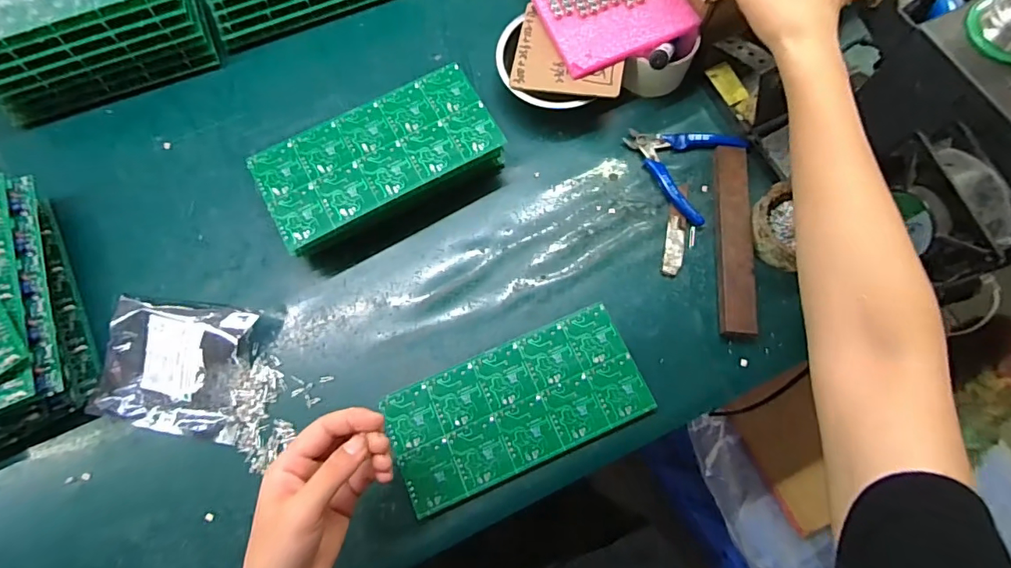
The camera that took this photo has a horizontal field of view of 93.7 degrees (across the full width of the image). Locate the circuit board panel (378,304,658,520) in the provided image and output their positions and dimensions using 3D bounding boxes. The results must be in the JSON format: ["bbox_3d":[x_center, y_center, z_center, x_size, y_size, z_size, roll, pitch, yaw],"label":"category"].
[{"bbox_3d":[0.011,0.110,0.425,0.224,0.004,0.105,-23,73,-6],"label":"circuit board panel"}]

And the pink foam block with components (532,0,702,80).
[{"bbox_3d":[0.114,-0.280,0.488,0.140,0.017,0.108,-21,73,-5],"label":"pink foam block with components"}]

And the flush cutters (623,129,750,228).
[{"bbox_3d":[0.178,-0.130,0.494,0.109,0.018,0.105,32,76,11],"label":"flush cutters"}]

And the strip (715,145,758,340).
[{"bbox_3d":[0.224,-0.045,0.466,0.032,0.019,0.193,6,72,3],"label":"strip"}]

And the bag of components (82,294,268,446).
[{"bbox_3d":[-0.301,0.074,0.428,0.135,0.040,0.116,6,72,4],"label":"bag of components"}]

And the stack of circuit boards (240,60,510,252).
[{"bbox_3d":[-0.121,-0.116,0.475,0.228,0.058,0.112,-30,74,-8],"label":"stack of circuit boards"}]

